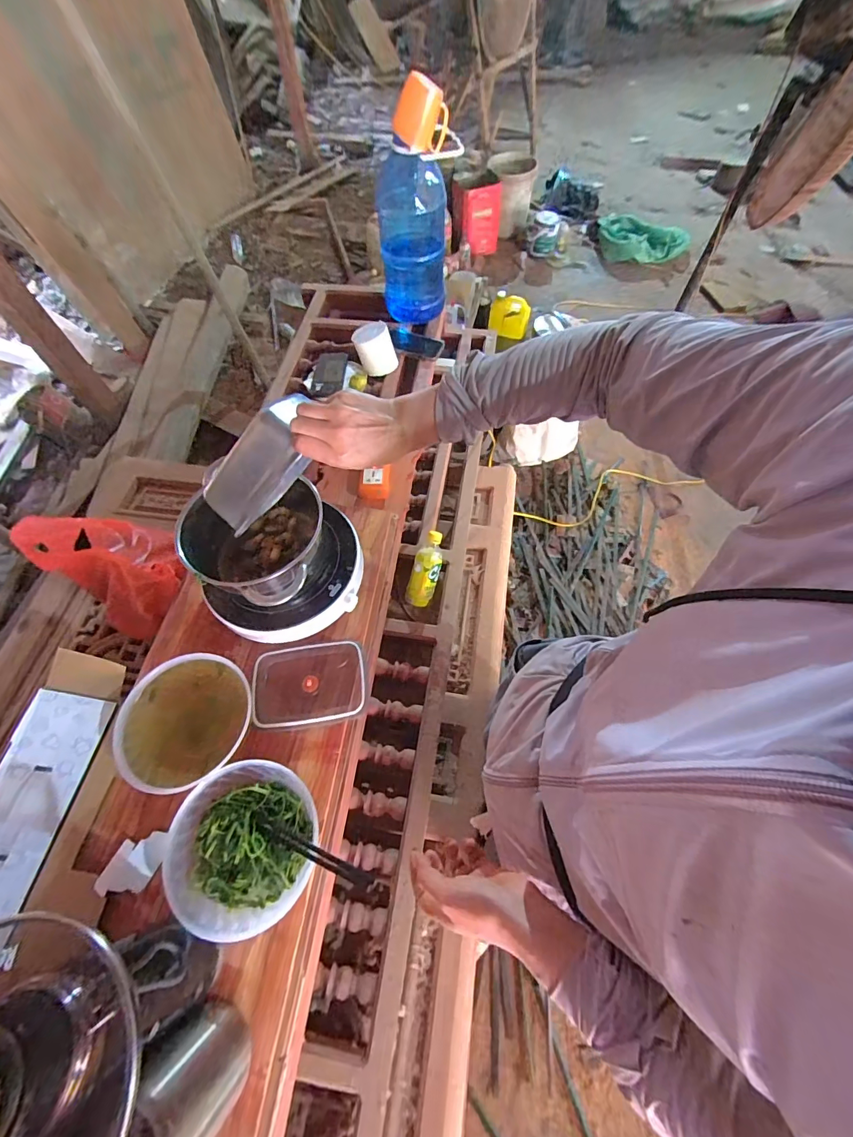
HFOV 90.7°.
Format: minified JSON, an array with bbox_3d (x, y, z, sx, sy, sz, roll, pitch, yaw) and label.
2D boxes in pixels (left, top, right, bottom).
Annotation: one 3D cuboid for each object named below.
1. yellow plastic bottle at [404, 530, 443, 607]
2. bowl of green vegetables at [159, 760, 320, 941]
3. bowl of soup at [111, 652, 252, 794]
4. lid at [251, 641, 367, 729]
[{"bbox_3d":[-0.002,0.003,0.957,0.065,0.051,0.186,16,104,-5],"label":"yellow plastic bottle"},{"bbox_3d":[-0.235,0.353,0.544,0.180,0.055,0.177,0,62,0],"label":"bowl of green vegetables"},{"bbox_3d":[-0.357,0.224,0.621,0.160,0.067,0.176,0,62,0],"label":"bowl of soup"},{"bbox_3d":[-0.185,0.184,0.671,0.172,0.014,0.124,-7,64,-5],"label":"lid"}]

